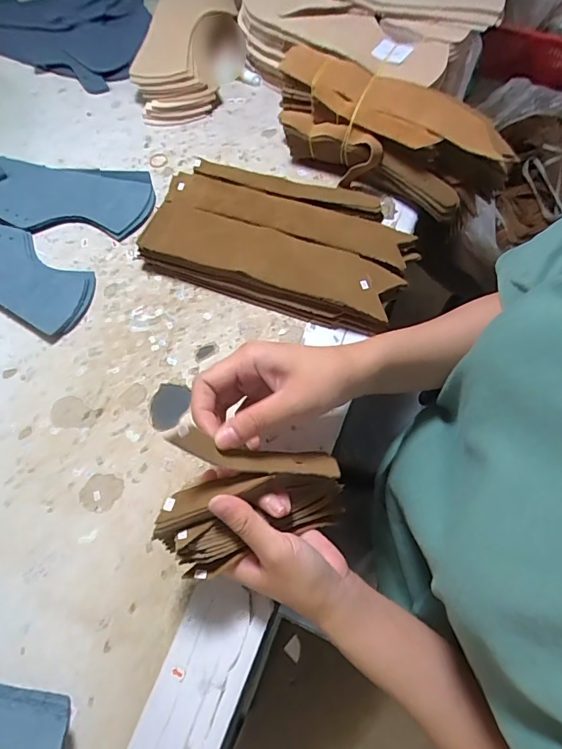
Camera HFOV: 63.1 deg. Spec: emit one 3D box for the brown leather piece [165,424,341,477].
[{"bbox_3d":[-0.015,0.052,0.296,0.122,0.016,0.020,15,65,-27],"label":"brown leather piece"}]

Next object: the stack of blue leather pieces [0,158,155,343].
[{"bbox_3d":[-0.277,-0.161,0.476,0.237,0.013,0.191,21,69,7],"label":"stack of blue leather pieces"}]

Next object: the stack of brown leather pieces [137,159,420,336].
[{"bbox_3d":[0.000,-0.131,0.450,0.247,0.043,0.139,19,68,11],"label":"stack of brown leather pieces"}]

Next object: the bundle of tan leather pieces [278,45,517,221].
[{"bbox_3d":[0.103,-0.241,0.454,0.237,0.072,0.089,27,71,15],"label":"bundle of tan leather pieces"}]

